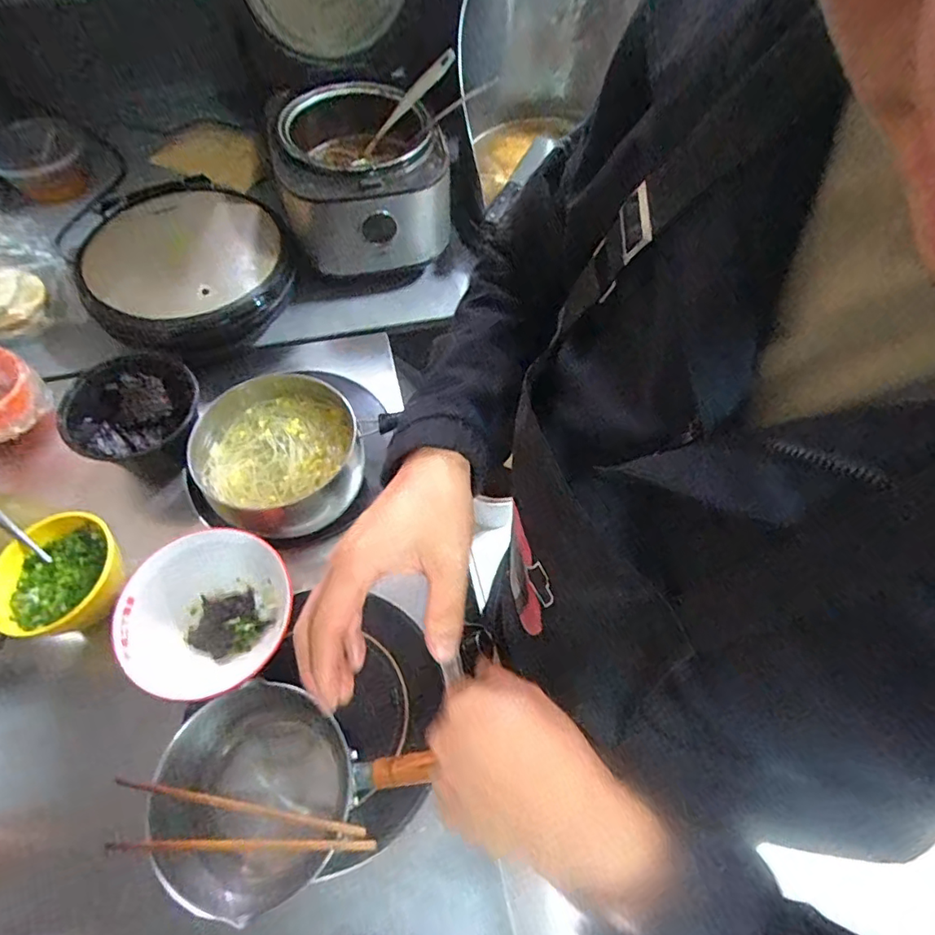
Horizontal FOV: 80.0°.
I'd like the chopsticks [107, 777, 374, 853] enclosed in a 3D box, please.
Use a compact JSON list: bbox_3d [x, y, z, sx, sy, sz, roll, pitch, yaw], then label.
[{"bbox_3d":[-0.195,0.314,0.489,0.220,0.031,0.050,5,60,1],"label":"chopsticks"}]

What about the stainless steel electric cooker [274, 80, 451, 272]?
[{"bbox_3d":[-0.178,-0.467,0.893,0.249,0.157,0.277,-21,63,-13],"label":"stainless steel electric cooker"}]

